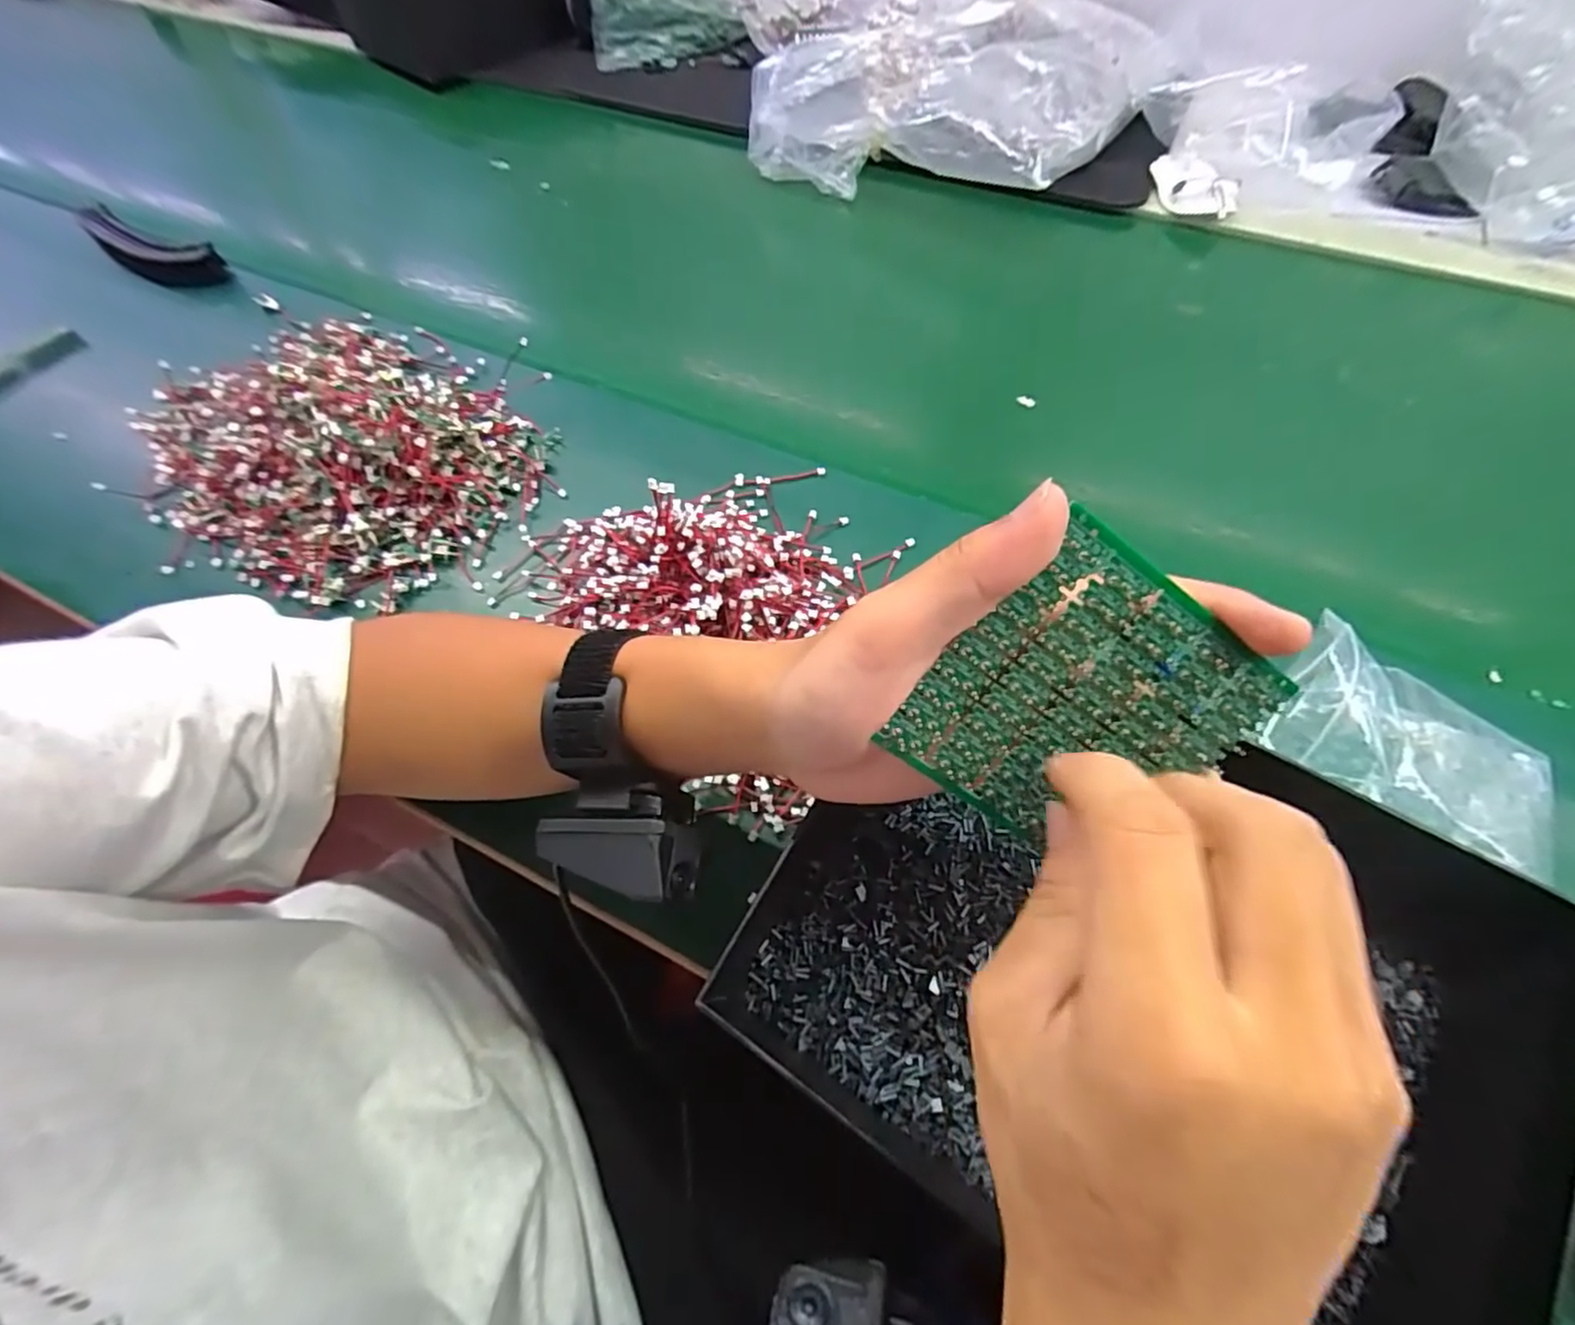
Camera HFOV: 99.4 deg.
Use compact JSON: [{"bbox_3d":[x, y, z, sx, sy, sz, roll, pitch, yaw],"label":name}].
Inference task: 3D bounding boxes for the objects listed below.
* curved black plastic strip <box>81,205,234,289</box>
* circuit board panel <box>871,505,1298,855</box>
[{"bbox_3d":[-0.540,-0.349,0.565,0.136,0.035,0.035,22,64,14],"label":"curved black plastic strip"},{"bbox_3d":[0.084,0.015,0.190,0.086,0.004,0.082,34,107,-13],"label":"circuit board panel"}]

